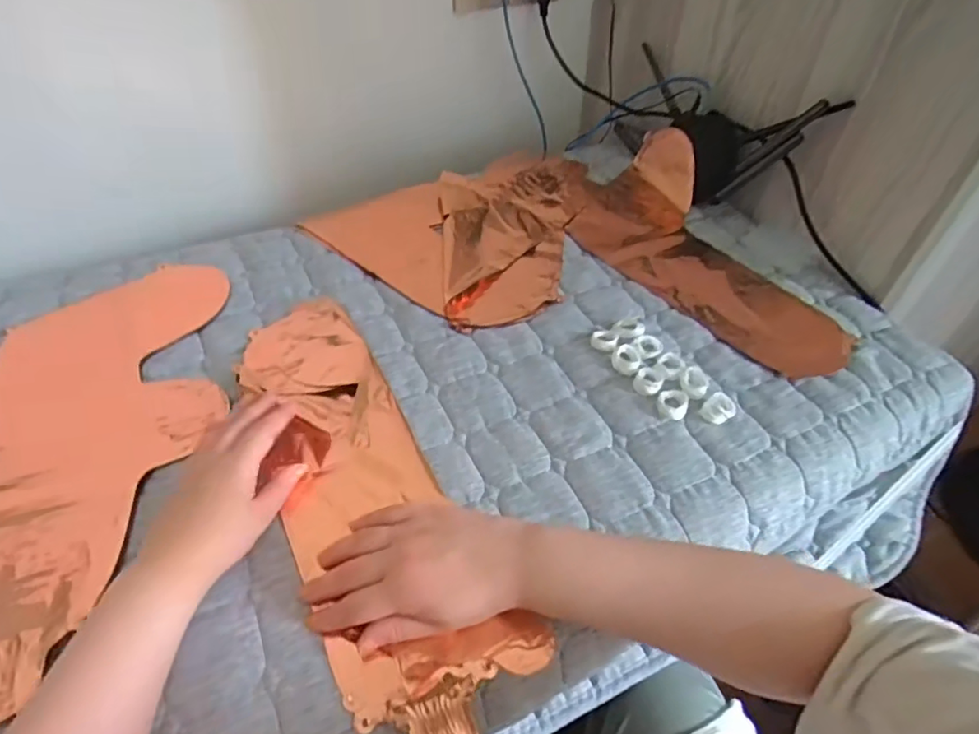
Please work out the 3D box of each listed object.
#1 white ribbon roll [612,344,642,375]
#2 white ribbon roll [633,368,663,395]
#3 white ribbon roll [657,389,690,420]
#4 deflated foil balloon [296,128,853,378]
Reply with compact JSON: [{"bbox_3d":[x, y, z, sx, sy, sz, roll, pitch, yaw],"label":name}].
[{"bbox_3d":[0.139,-0.007,0.578,0.028,0.012,0.034,12,50,9],"label":"white ribbon roll"},{"bbox_3d":[0.155,0.014,0.559,0.026,0.010,0.032,15,50,12],"label":"white ribbon roll"},{"bbox_3d":[0.173,0.034,0.541,0.028,0.010,0.032,11,50,9],"label":"white ribbon roll"},{"bbox_3d":[0.089,-0.169,0.727,0.626,0.094,0.366,8,48,6],"label":"deflated foil balloon"}]

